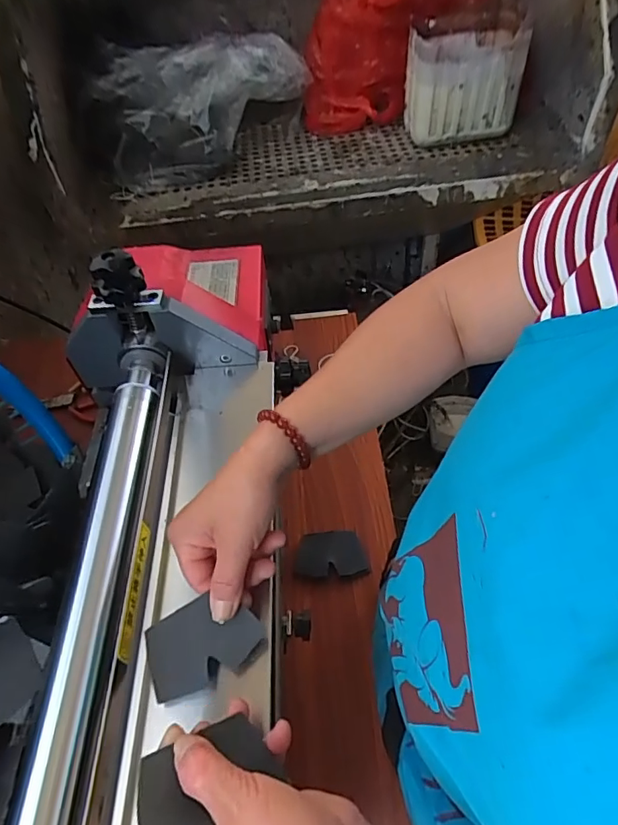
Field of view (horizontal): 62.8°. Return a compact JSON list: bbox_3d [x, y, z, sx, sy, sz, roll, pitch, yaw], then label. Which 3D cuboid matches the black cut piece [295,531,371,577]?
[{"bbox_3d":[0.027,0.169,0.606,0.083,0.011,0.056,-3,49,4],"label":"black cut piece"}]

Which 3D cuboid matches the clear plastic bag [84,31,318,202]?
[{"bbox_3d":[-0.237,-0.622,1.034,0.431,0.204,0.210,-17,53,-7],"label":"clear plastic bag"}]

